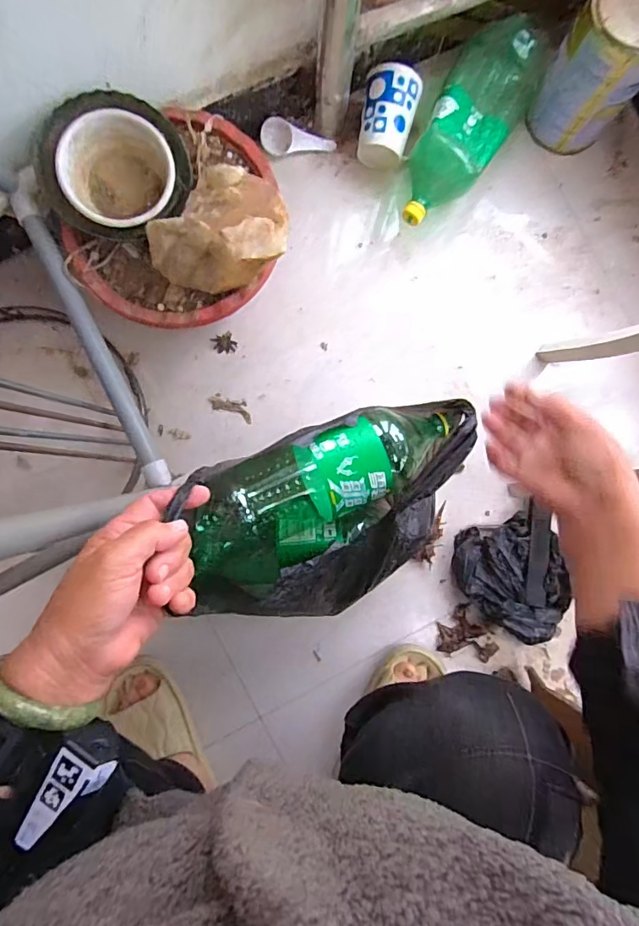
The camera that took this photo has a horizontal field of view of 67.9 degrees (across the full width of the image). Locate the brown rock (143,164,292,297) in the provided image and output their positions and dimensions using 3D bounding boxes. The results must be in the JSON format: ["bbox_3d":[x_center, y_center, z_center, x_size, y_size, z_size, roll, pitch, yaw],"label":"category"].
[{"bbox_3d":[-0.116,-0.268,0.526,0.157,0.067,0.133,-14,89,-2],"label":"brown rock"}]

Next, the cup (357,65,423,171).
[{"bbox_3d":[0.102,-0.508,0.704,0.077,0.082,0.121,9,88,-1],"label":"cup"}]

